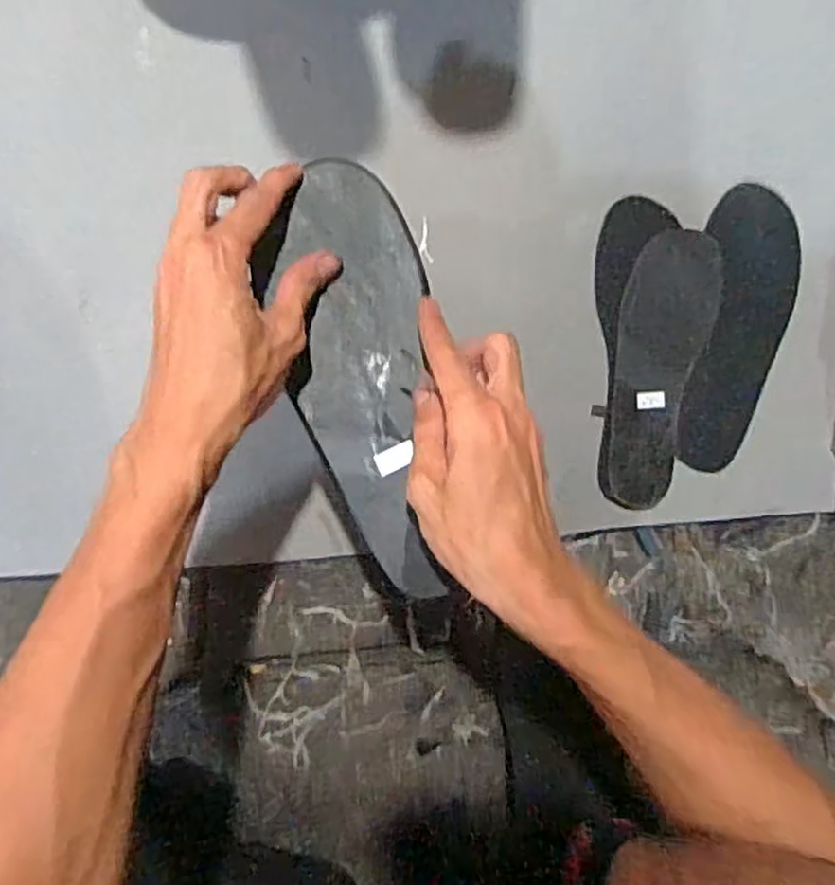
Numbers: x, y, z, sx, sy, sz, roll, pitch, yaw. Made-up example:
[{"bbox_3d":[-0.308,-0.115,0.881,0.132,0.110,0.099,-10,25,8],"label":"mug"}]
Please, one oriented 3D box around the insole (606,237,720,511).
[{"bbox_3d":[0.202,-0.062,0.601,0.082,0.014,0.227,10,93,-6],"label":"insole"}]

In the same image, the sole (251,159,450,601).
[{"bbox_3d":[-0.035,-0.036,0.425,0.091,0.011,0.255,-8,88,-5],"label":"sole"}]

